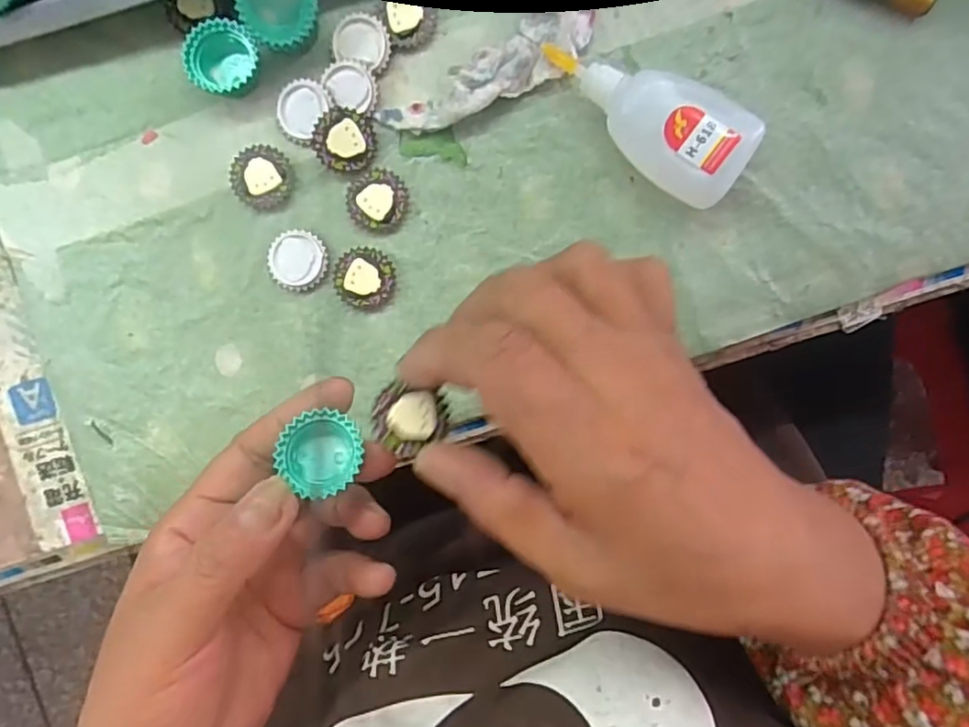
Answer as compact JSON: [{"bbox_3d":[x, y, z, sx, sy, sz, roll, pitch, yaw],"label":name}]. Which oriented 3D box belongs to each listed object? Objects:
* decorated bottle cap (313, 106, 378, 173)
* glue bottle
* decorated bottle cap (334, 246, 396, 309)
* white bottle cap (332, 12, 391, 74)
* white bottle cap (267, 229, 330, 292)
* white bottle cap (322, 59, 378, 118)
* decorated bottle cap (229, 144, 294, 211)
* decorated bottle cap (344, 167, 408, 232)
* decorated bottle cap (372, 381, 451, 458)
[{"bbox_3d":[-0.063,-0.103,0.285,0.028,0.006,0.028,-2,99,-12],"label":"decorated bottle cap"},{"bbox_3d":[0.070,-0.110,0.274,0.095,0.031,0.043,33,92,0],"label":"glue bottle"},{"bbox_3d":[-0.056,-0.040,0.291,0.027,0.006,0.027,4,92,1],"label":"decorated bottle cap"},{"bbox_3d":[-0.056,-0.148,0.285,0.026,0.008,0.024,24,92,0],"label":"white bottle cap"},{"bbox_3d":[-0.087,-0.048,0.291,0.027,0.006,0.027,0,92,1],"label":"white bottle cap"},{"bbox_3d":[-0.061,-0.127,0.286,0.025,0.005,0.022,12,92,0],"label":"white bottle cap"},{"bbox_3d":[-0.103,-0.087,0.290,0.029,0.007,0.028,0,92,1],"label":"decorated bottle cap"},{"bbox_3d":[-0.050,-0.076,0.289,0.028,0.005,0.027,0,92,1],"label":"decorated bottle cap"},{"bbox_3d":[-0.027,0.021,0.222,0.026,0.006,0.023,21,92,0],"label":"decorated bottle cap"}]

